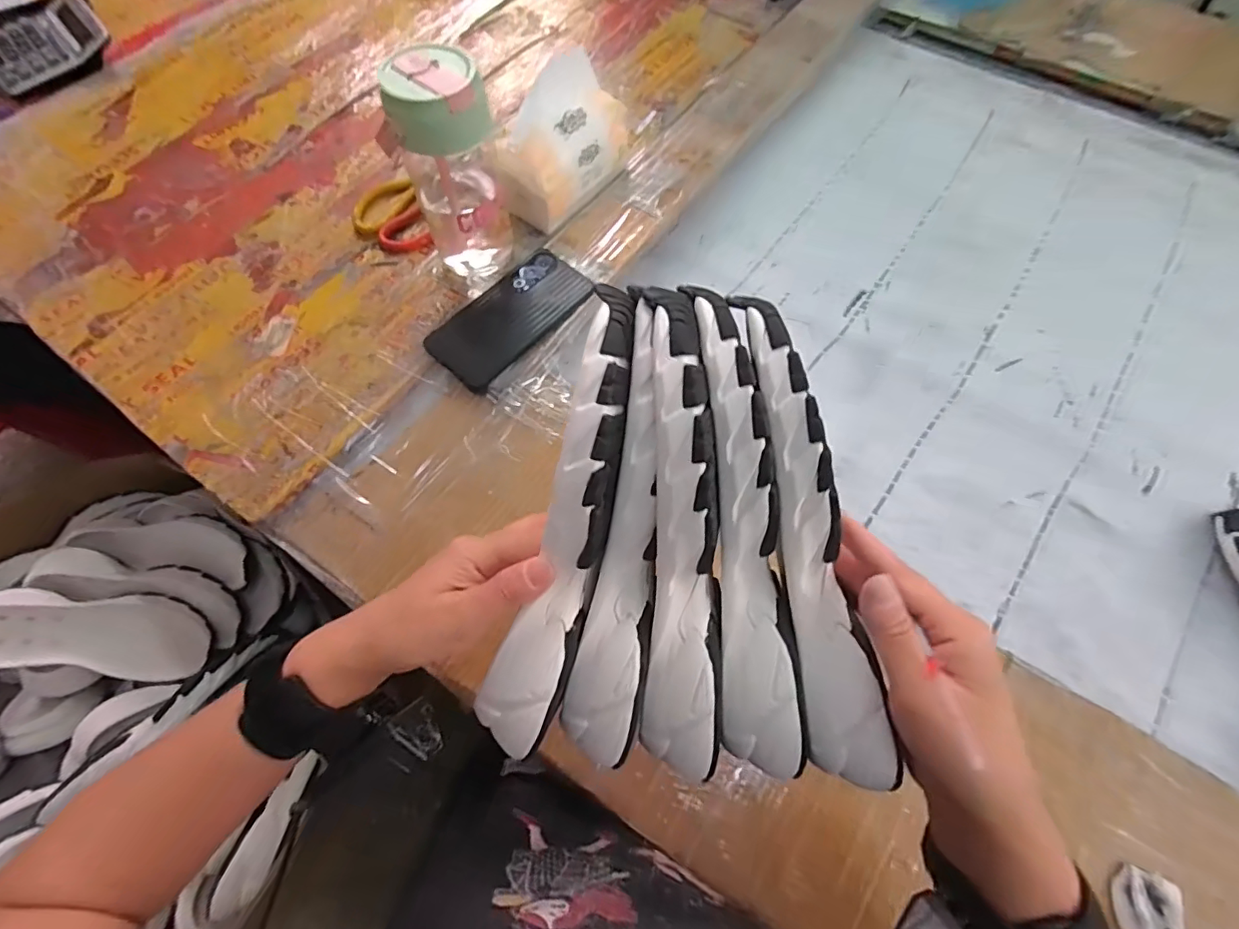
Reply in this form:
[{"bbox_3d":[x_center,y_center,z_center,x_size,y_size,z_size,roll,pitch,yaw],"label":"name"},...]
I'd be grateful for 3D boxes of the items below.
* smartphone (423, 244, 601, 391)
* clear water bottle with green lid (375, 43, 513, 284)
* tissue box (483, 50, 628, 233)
[{"bbox_3d":[-0.107,-0.147,0.523,0.090,0.008,0.161,37,75,16],"label":"smartphone"},{"bbox_3d":[-0.155,-0.264,0.492,0.089,0.188,0.075,-14,67,-8],"label":"clear water bottle with green lid"},{"bbox_3d":[-0.064,-0.338,0.573,0.079,0.114,0.156,38,70,14],"label":"tissue box"}]

